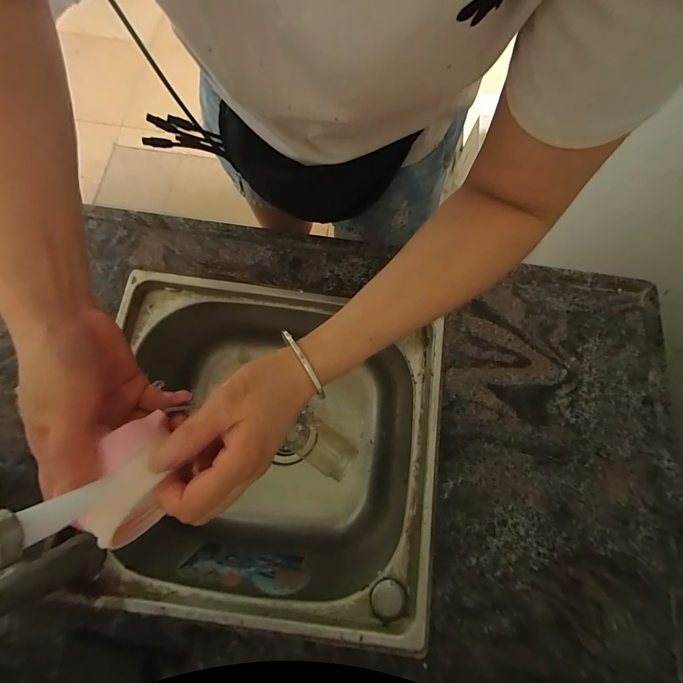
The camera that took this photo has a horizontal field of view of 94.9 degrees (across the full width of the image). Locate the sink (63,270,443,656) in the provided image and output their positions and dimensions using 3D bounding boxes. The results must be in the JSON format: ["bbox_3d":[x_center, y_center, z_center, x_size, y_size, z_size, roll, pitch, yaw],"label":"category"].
[{"bbox_3d":[-0.086,0.136,0.453,0.387,0.183,0.372,7,76,1],"label":"sink"}]

